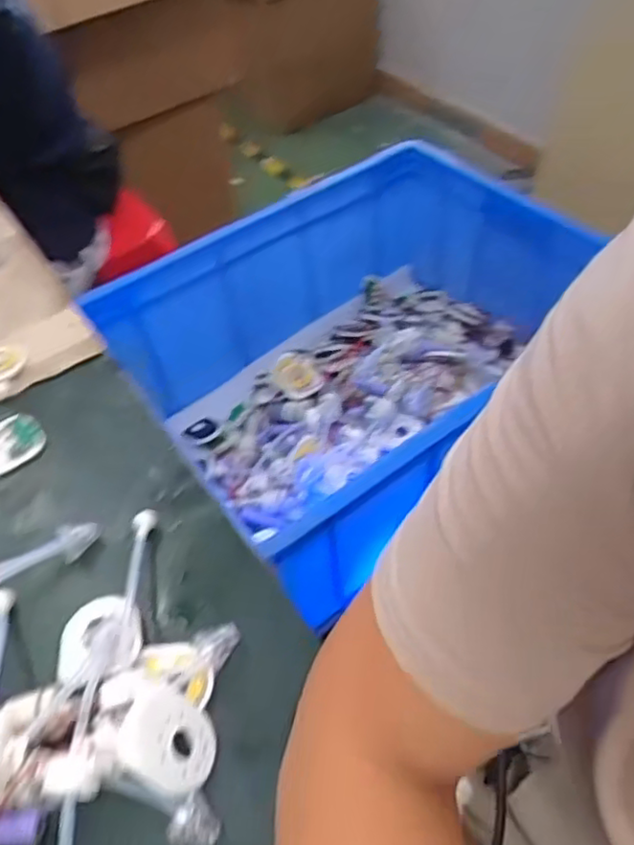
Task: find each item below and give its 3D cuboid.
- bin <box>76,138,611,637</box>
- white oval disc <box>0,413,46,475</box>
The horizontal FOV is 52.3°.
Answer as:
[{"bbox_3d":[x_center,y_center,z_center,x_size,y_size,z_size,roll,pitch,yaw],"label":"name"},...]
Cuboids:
[{"bbox_3d":[0.078,-0.109,0.817,0.537,0.224,0.407,-33,55,-21],"label":"bin"},{"bbox_3d":[-0.252,0.019,0.518,0.065,0.011,0.044,-34,56,-22],"label":"white oval disc"}]

